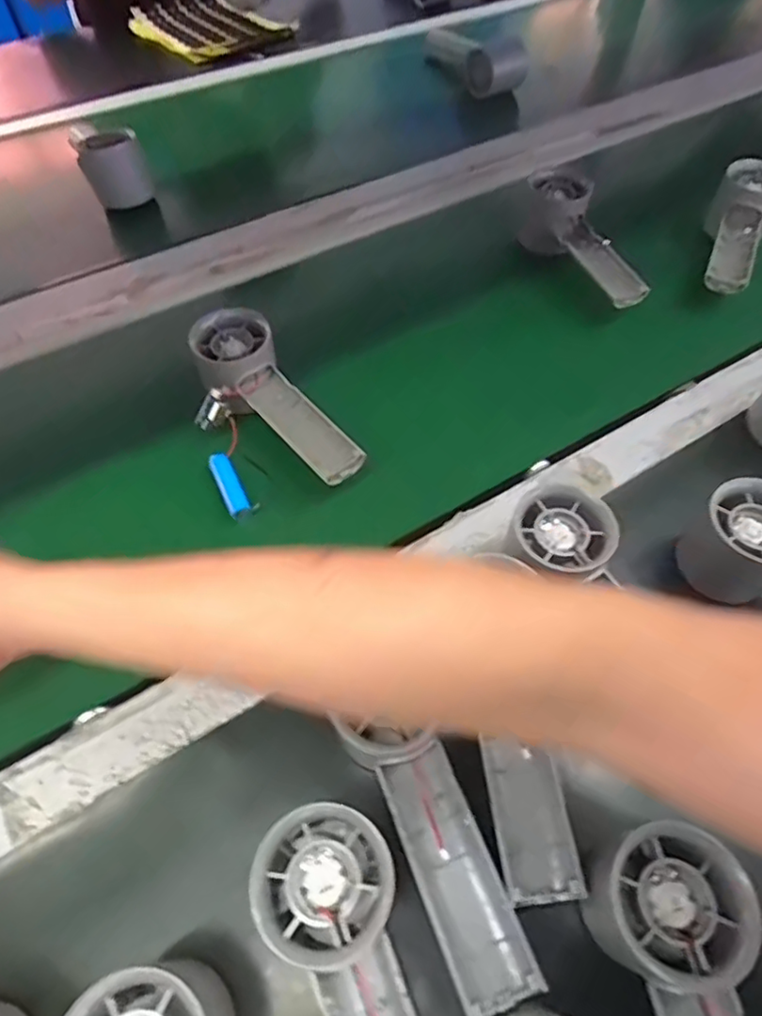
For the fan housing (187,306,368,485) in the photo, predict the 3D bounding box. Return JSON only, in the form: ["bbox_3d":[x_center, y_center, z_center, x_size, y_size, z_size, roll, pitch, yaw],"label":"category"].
[{"bbox_3d":[-0.076,-0.072,0.429,0.057,0.055,0.156,-30,62,-20],"label":"fan housing"}]

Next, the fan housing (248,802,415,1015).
[{"bbox_3d":[0.000,0.199,0.236,0.055,0.032,0.156,-25,61,-17],"label":"fan housing"}]

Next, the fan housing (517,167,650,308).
[{"bbox_3d":[0.178,-0.234,0.535,0.056,0.052,0.155,-17,59,-12],"label":"fan housing"}]

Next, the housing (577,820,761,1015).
[{"bbox_3d":[0.134,0.209,0.232,0.062,0.033,0.154,-13,58,-10],"label":"housing"}]

